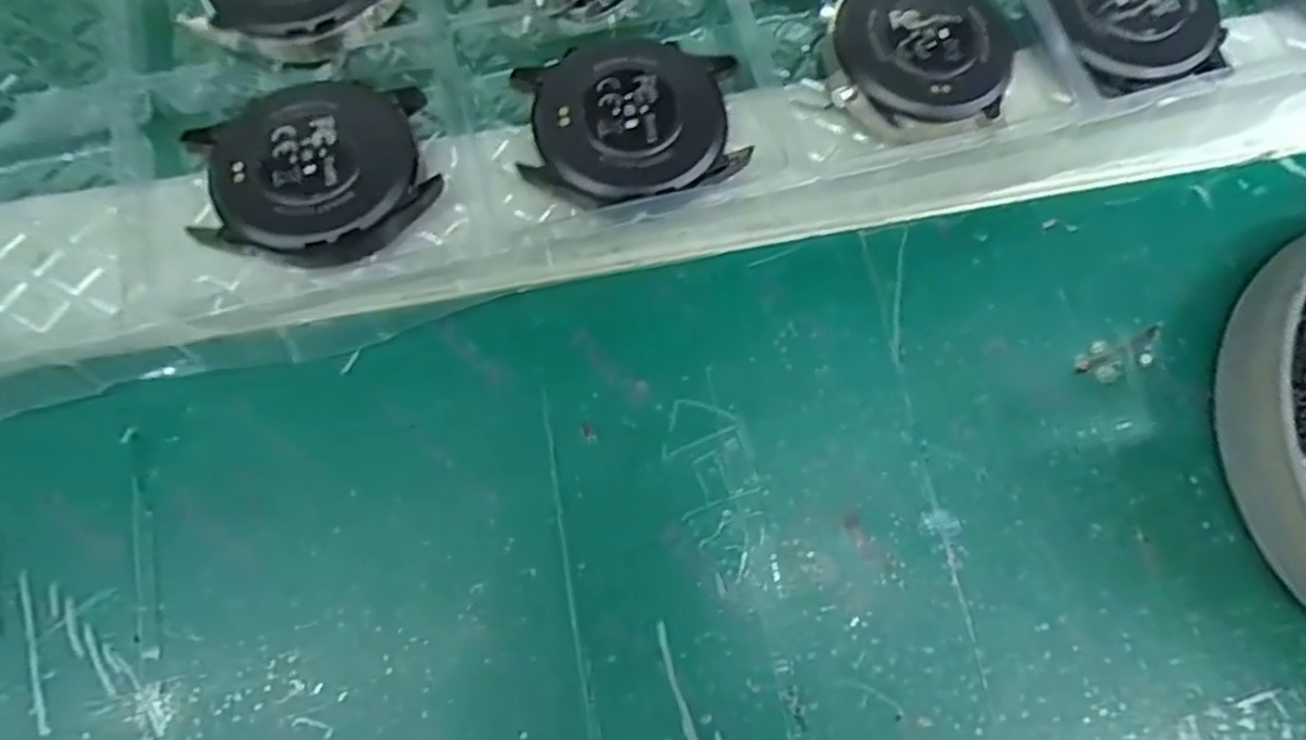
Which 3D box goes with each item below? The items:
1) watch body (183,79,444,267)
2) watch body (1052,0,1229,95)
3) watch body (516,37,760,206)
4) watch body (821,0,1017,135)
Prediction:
[{"bbox_3d":[-0.076,-0.046,0.163,0.049,0.013,0.043,-4,80,-1],"label":"watch body"},{"bbox_3d":[0.121,-0.093,0.182,0.038,0.007,0.046,-15,79,-6],"label":"watch body"},{"bbox_3d":[-0.005,-0.058,0.169,0.049,0.012,0.041,-14,80,-3],"label":"watch body"},{"bbox_3d":[0.065,-0.080,0.176,0.044,0.011,0.047,-12,79,-5],"label":"watch body"}]

